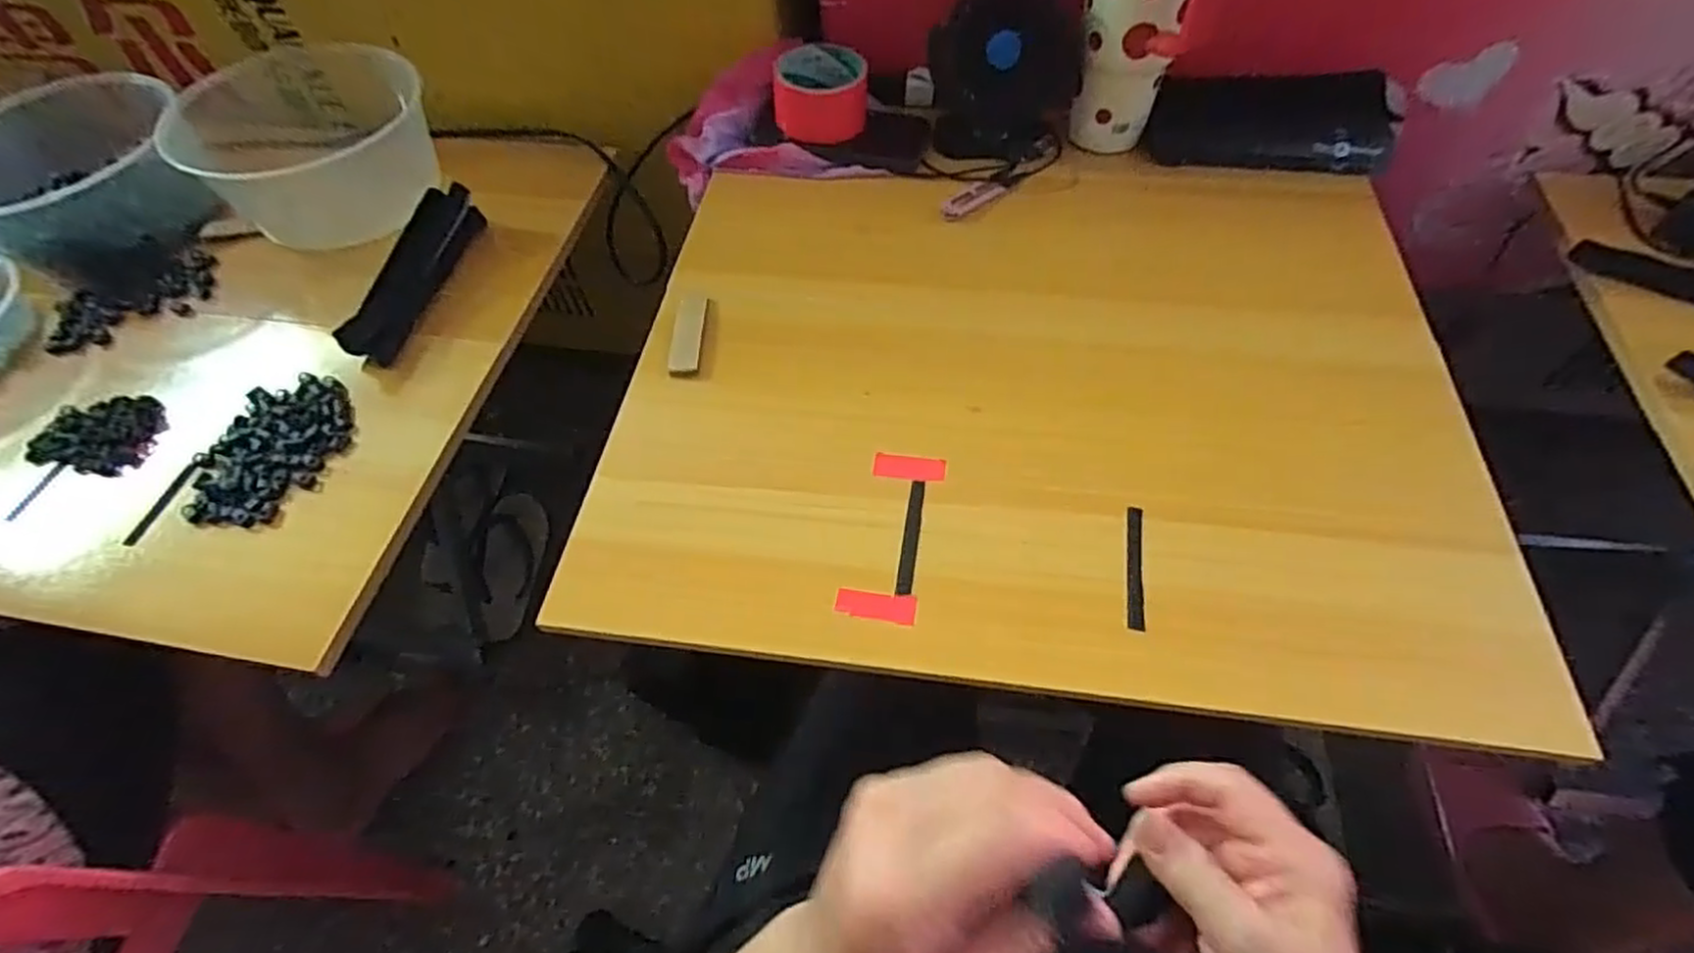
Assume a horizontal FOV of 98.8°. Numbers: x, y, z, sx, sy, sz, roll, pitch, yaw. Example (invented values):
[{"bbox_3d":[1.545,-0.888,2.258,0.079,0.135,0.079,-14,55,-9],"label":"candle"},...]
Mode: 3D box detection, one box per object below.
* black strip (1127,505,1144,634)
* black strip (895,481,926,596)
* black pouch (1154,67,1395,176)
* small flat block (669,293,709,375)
[{"bbox_3d":[0.179,0.056,0.451,0.011,0.008,0.083,9,58,7],"label":"black strip"},{"bbox_3d":[0.041,0.038,0.467,0.010,0.004,0.083,13,57,-1],"label":"black strip"},{"bbox_3d":[0.378,-0.313,0.642,0.205,0.068,0.049,11,58,9],"label":"black pouch"},{"bbox_3d":[-0.123,-0.111,0.568,0.023,0.008,0.086,-1,57,1],"label":"small flat block"}]

